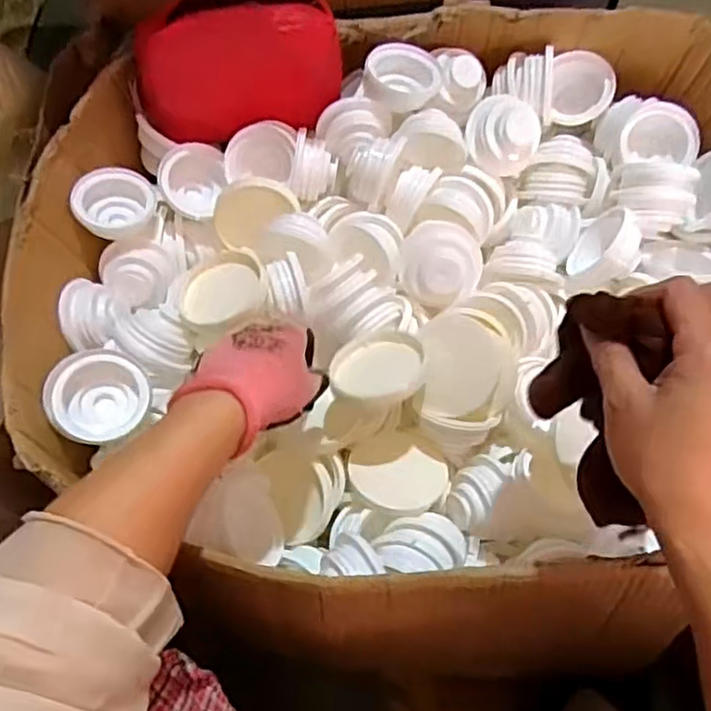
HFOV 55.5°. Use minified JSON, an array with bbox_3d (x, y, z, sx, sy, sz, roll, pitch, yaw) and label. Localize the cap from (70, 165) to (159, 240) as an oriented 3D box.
[{"bbox_3d":[-0.231,-0.147,0.649,0.073,0.024,0.065,-31,108,-13],"label":"cap"}]

